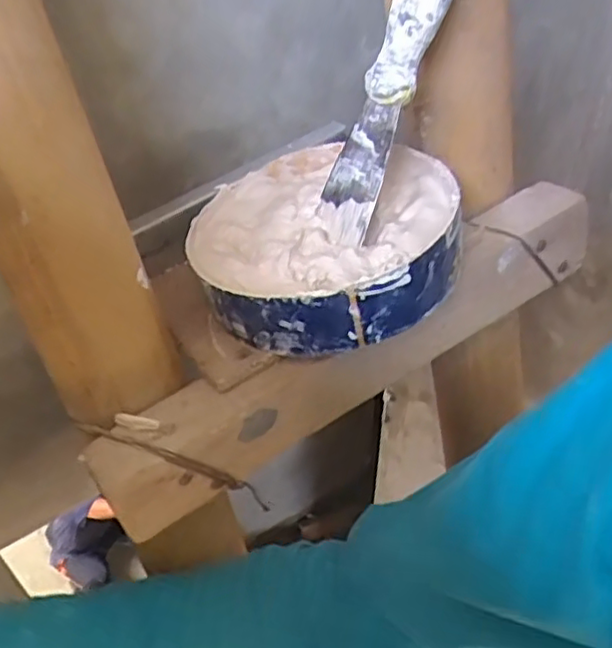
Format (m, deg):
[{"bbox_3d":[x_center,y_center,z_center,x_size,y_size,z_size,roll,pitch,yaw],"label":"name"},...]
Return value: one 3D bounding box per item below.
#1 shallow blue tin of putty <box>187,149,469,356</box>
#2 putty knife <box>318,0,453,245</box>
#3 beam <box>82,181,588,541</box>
[{"bbox_3d":[0.009,-0.053,0.364,0.144,0.039,0.150,-1,44,1],"label":"shallow blue tin of putty"},{"bbox_3d":[0.045,-0.128,0.336,0.041,0.172,0.021,35,26,32],"label":"putty knife"},{"bbox_3d":[0.030,0.011,0.367,0.301,0.058,0.056,-27,49,-24],"label":"beam"}]

